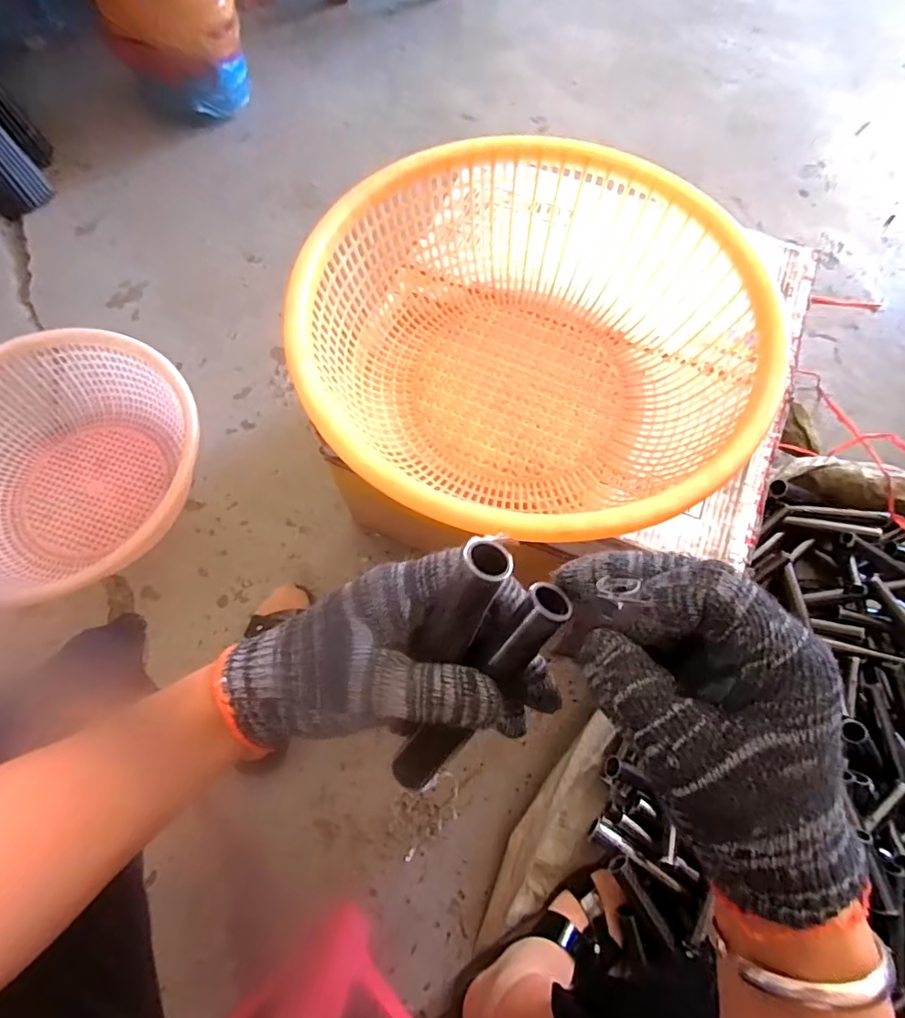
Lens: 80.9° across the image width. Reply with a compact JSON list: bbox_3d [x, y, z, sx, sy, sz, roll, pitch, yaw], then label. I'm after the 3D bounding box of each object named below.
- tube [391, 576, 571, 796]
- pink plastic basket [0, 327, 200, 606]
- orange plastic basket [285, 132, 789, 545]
[{"bbox_3d":[0.008,0.090,0.248,0.022,0.154,0.015,38,35,13],"label":"tube"},{"bbox_3d":[-0.560,-0.059,0.775,0.393,0.135,0.403,0,70,0],"label":"pink plastic basket"},{"bbox_3d":[0.071,-0.157,0.500,0.385,0.134,0.374,0,70,0],"label":"orange plastic basket"}]

